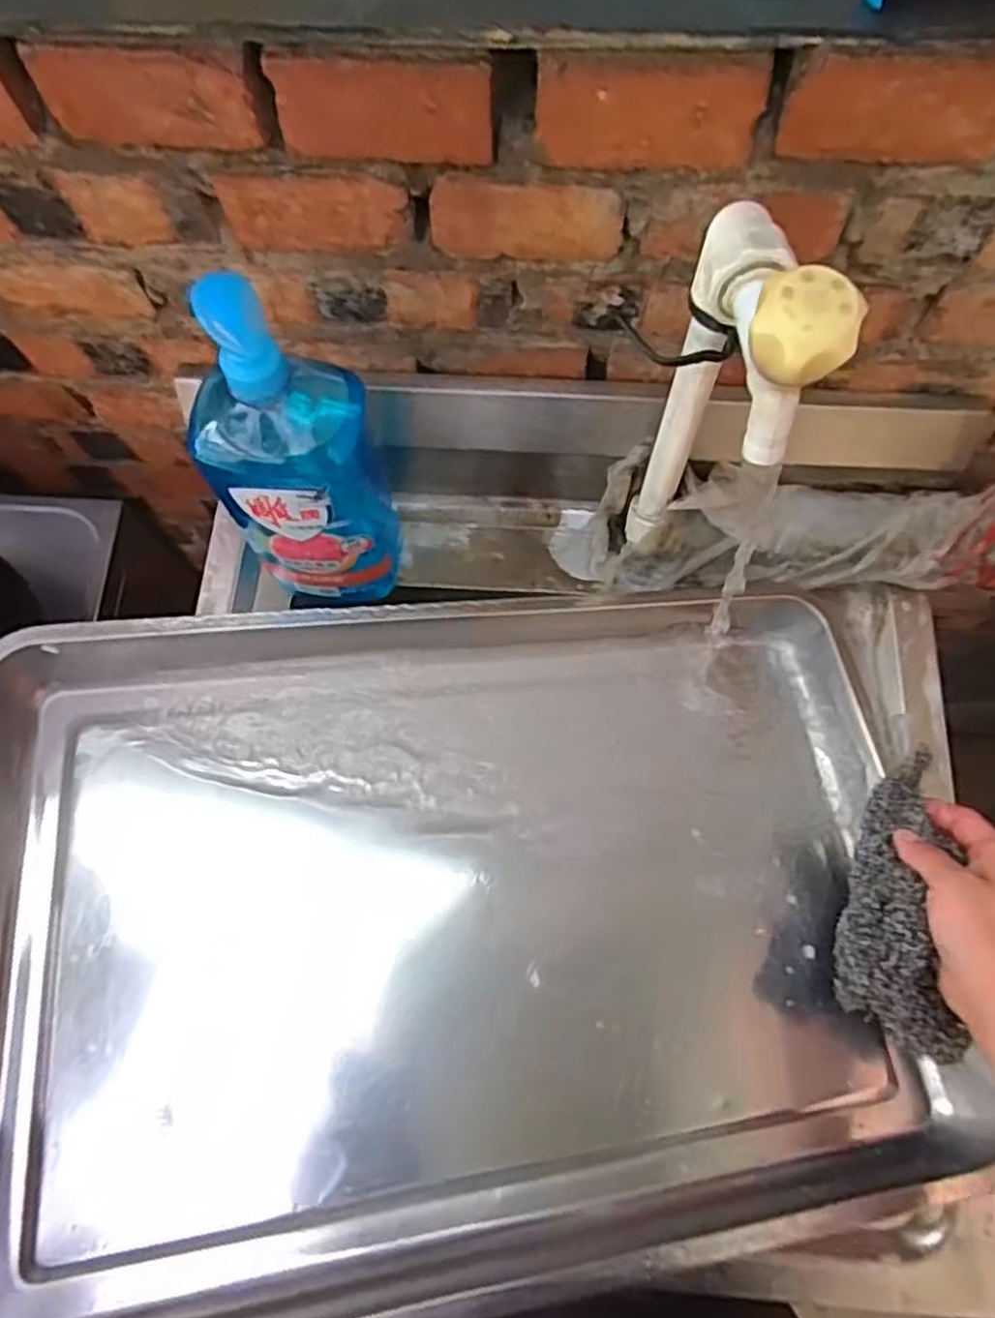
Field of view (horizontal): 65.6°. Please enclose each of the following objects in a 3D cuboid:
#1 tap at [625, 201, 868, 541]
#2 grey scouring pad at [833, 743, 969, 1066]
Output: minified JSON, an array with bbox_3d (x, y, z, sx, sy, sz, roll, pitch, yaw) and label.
[{"bbox_3d":[0.125,-0.144,0.475,0.040,0.305,0.141,-8,72,-1],"label":"tap"},{"bbox_3d":[0.248,0.147,0.475,0.071,0.040,0.174,8,71,4],"label":"grey scouring pad"}]

